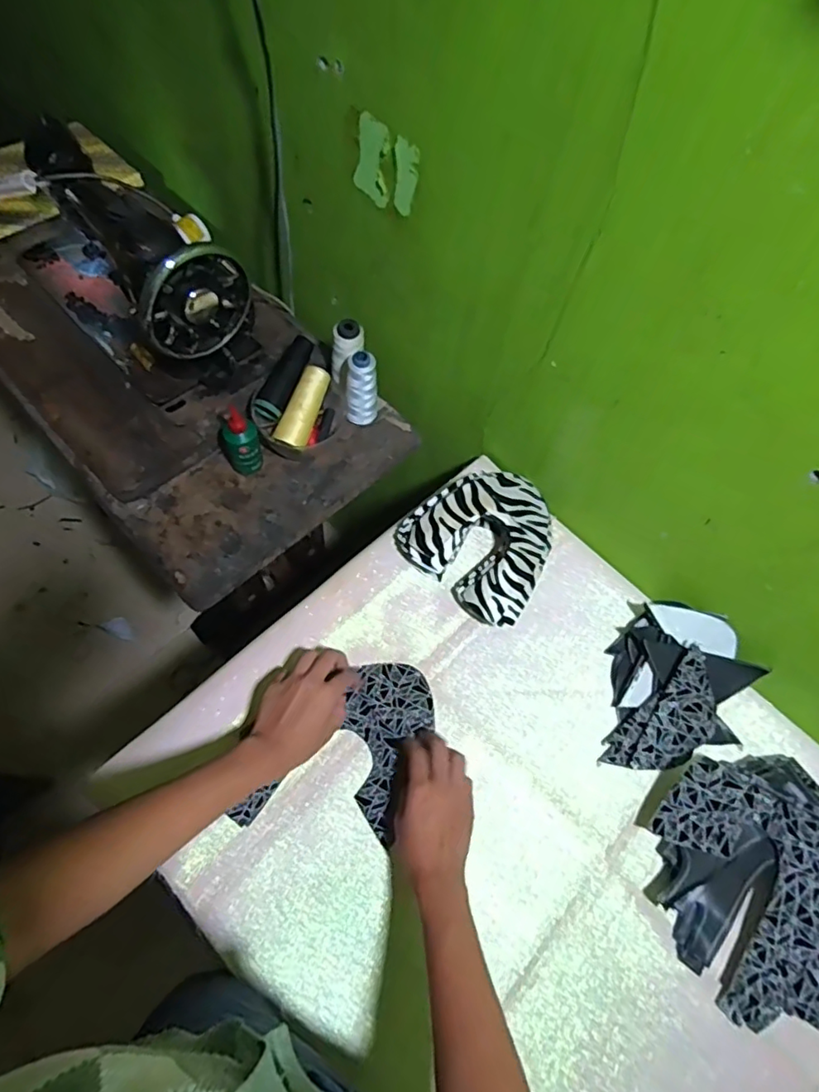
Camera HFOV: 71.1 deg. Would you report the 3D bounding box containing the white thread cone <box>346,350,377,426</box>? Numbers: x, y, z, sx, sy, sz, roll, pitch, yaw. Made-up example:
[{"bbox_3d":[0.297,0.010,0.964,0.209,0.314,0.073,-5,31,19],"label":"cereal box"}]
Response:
[{"bbox_3d":[-0.064,-0.209,0.771,0.042,0.115,0.037,3,64,-3],"label":"white thread cone"}]

